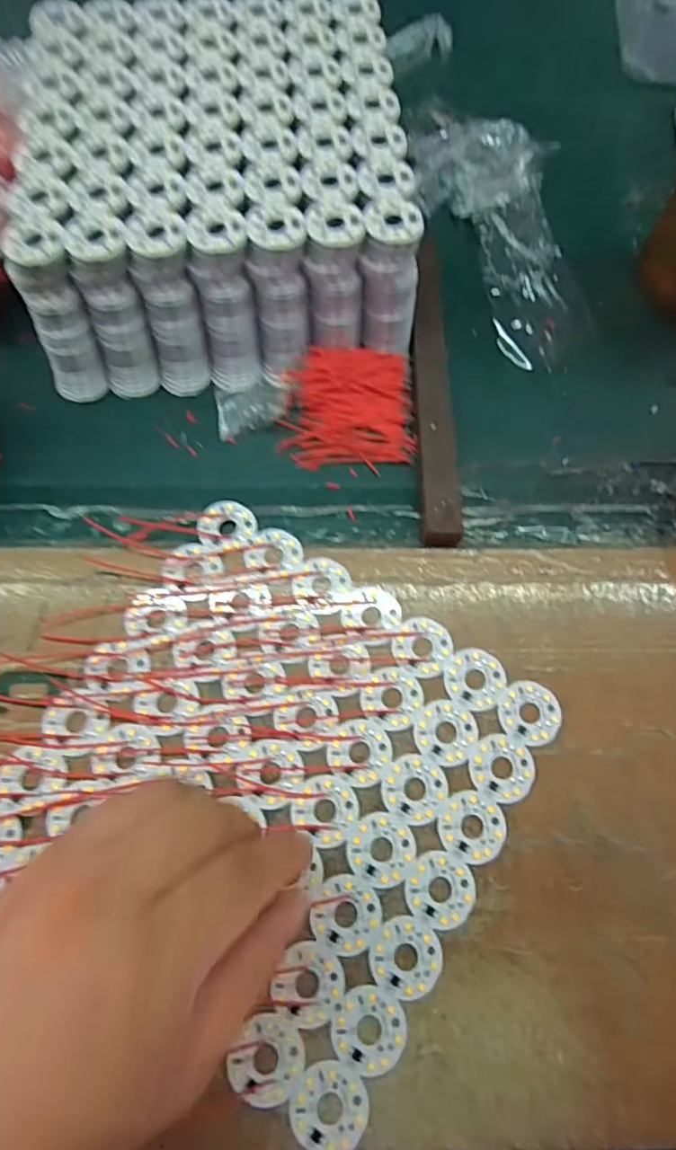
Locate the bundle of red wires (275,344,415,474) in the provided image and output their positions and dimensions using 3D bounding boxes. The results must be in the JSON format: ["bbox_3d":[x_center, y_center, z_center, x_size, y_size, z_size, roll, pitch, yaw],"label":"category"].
[{"bbox_3d":[0.005,-0.100,0.344,0.074,0.016,0.072,-3,70,-2],"label":"bundle of red wires"}]

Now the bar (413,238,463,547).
[{"bbox_3d":[0.056,-0.115,0.350,0.021,0.016,0.206,1,70,-1],"label":"bar"}]

